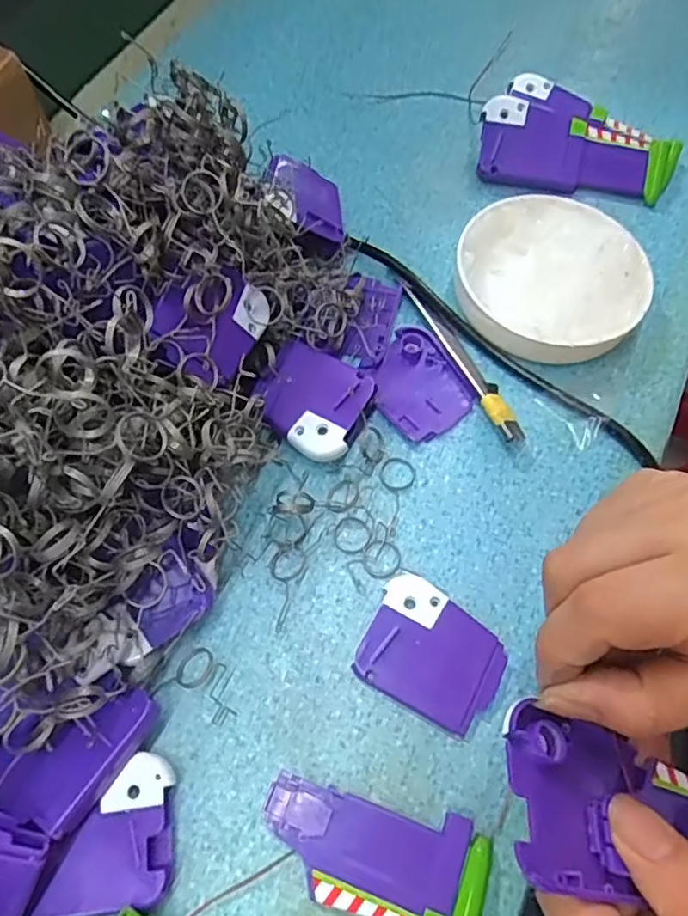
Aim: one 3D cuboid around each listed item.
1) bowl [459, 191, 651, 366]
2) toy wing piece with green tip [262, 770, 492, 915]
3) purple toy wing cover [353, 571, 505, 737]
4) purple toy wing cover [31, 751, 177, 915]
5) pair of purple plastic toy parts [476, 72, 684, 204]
[{"bbox_3d":[0.116,-0.101,0.357,0.099,0.028,0.105,0,65,-1],"label":"bowl"},{"bbox_3d":[0.011,0.156,0.247,0.089,0.013,0.042,17,66,7],"label":"toy wing piece with green tip"},{"bbox_3d":[0.041,0.088,0.283,0.060,0.007,0.053,25,67,10],"label":"purple toy wing cover"},{"bbox_3d":[-0.083,0.152,0.244,0.039,0.015,0.061,23,67,9],"label":"purple toy wing cover"},{"bbox_3d":[0.155,-0.214,0.416,0.125,0.030,0.081,8,65,3],"label":"pair of purple plastic toy parts"}]

